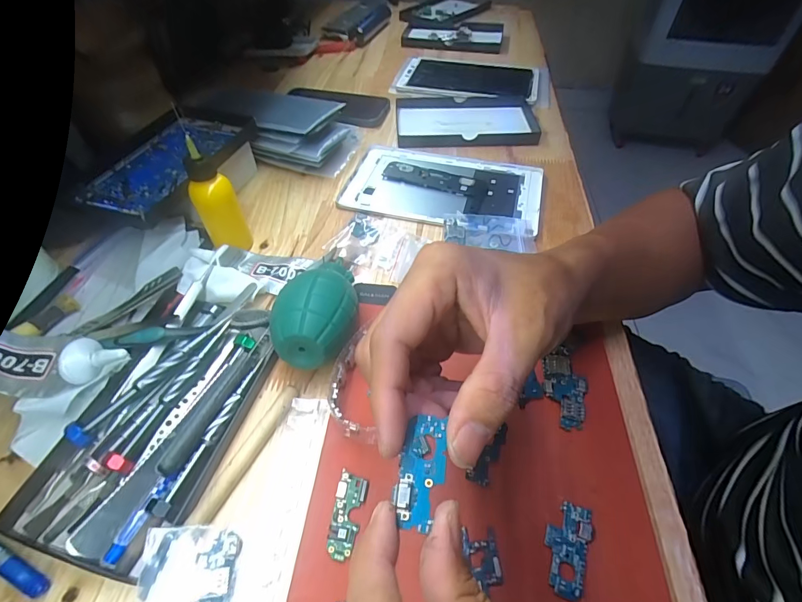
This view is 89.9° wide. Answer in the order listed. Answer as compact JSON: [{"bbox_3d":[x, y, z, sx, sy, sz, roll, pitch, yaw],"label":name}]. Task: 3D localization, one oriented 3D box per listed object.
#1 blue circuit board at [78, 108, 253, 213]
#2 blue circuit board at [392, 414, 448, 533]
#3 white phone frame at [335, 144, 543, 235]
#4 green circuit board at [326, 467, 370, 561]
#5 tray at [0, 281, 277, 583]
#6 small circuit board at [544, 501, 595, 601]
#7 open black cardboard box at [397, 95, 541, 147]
[{"bbox_3d":[-0.230,-0.145,0.398,0.084,0.010,0.168,15,52,12],"label":"blue circuit board"},{"bbox_3d":[0.008,0.065,0.156,0.018,0.004,0.041,10,52,8],"label":"blue circuit board"},{"bbox_3d":[0.048,-0.129,0.452,0.211,0.009,0.131,12,51,9],"label":"white phone frame"},{"bbox_3d":[-0.031,0.121,0.229,0.016,0.004,0.043,7,50,5],"label":"green circuit board"},{"bbox_3d":[-0.159,0.064,0.266,0.111,0.025,0.181,11,51,8],"label":"tray"},{"bbox_3d":[0.090,0.133,0.218,0.023,0.004,0.046,23,54,18],"label":"small circuit board"},{"bbox_3d":[0.087,-0.243,0.544,0.182,0.024,0.125,-1,50,-1],"label":"open black cardboard box"}]

